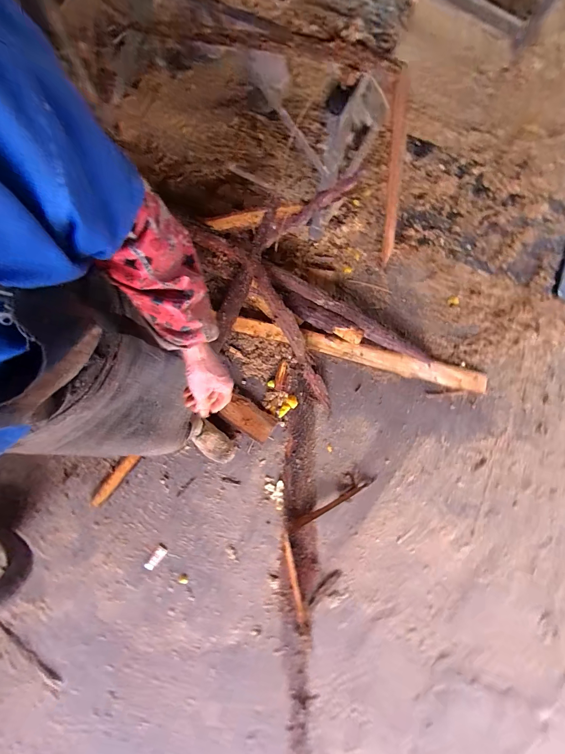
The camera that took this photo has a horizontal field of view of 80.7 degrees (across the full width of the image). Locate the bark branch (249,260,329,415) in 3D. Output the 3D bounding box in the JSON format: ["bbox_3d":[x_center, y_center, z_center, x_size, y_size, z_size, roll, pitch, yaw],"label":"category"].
[{"bbox_3d":[0.034,-0.176,1.334,0.072,0.052,0.685,-28,92,-5],"label":"bark branch"}]

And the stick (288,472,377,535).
[{"bbox_3d":[0.178,0.458,1.251,0.378,0.038,0.081,-31,80,-7],"label":"stick"}]

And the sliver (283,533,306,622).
[{"bbox_3d":[0.040,0.734,1.226,0.030,0.009,0.306,-11,78,-4],"label":"sliver"}]

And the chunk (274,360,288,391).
[{"bbox_3d":[0.000,-0.004,1.350,0.048,0.017,0.122,11,78,1],"label":"chunk"}]

